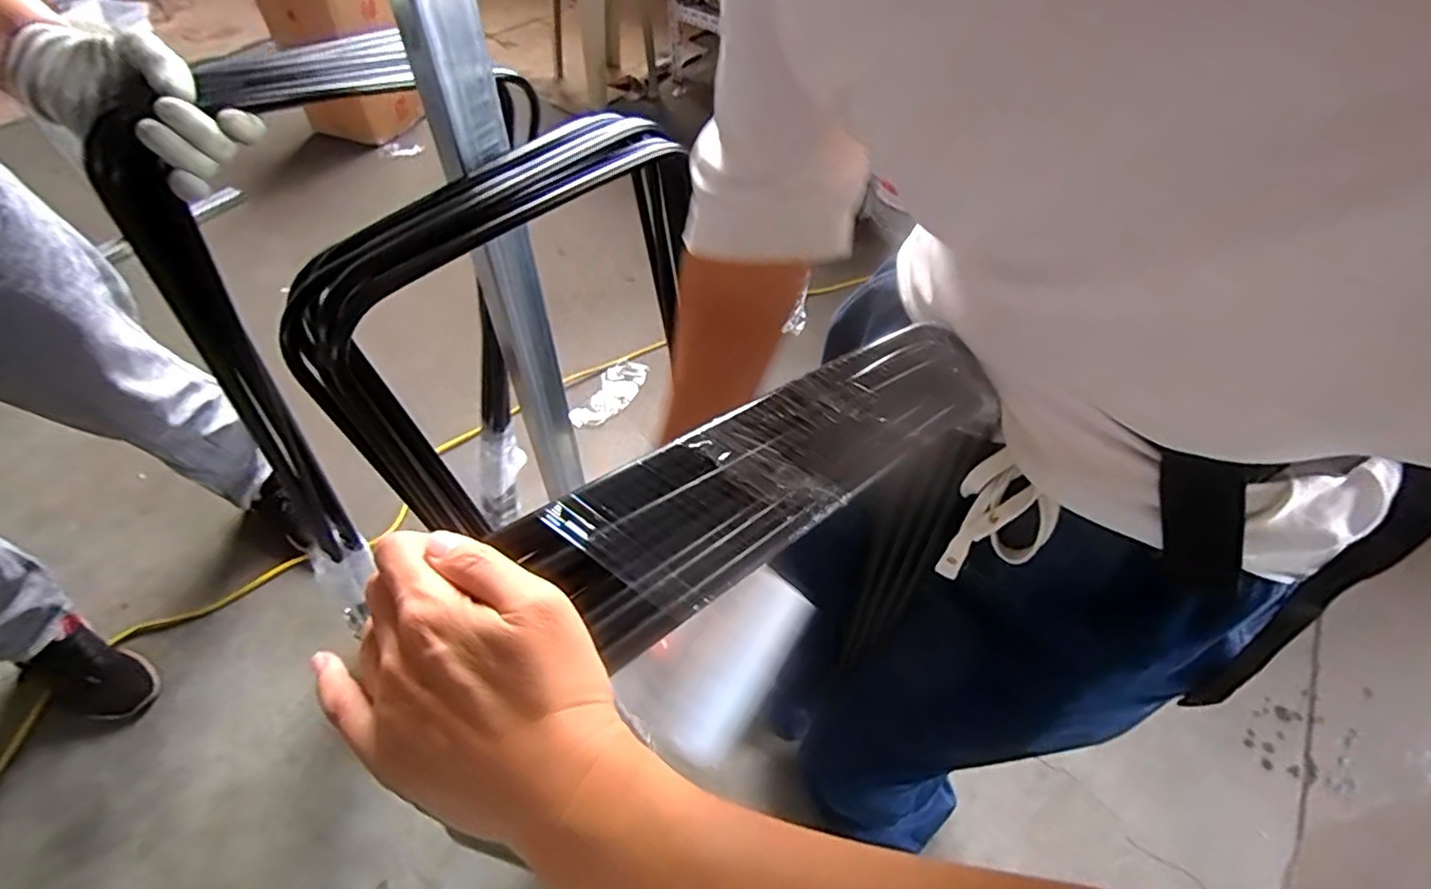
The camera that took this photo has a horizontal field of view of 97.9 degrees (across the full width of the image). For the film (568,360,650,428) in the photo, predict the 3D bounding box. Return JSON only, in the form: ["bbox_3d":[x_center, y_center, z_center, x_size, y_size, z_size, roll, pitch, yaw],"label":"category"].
[{"bbox_3d":[-0.246,-0.119,1.462,0.096,0.013,0.237,21,53,13],"label":"film"}]

